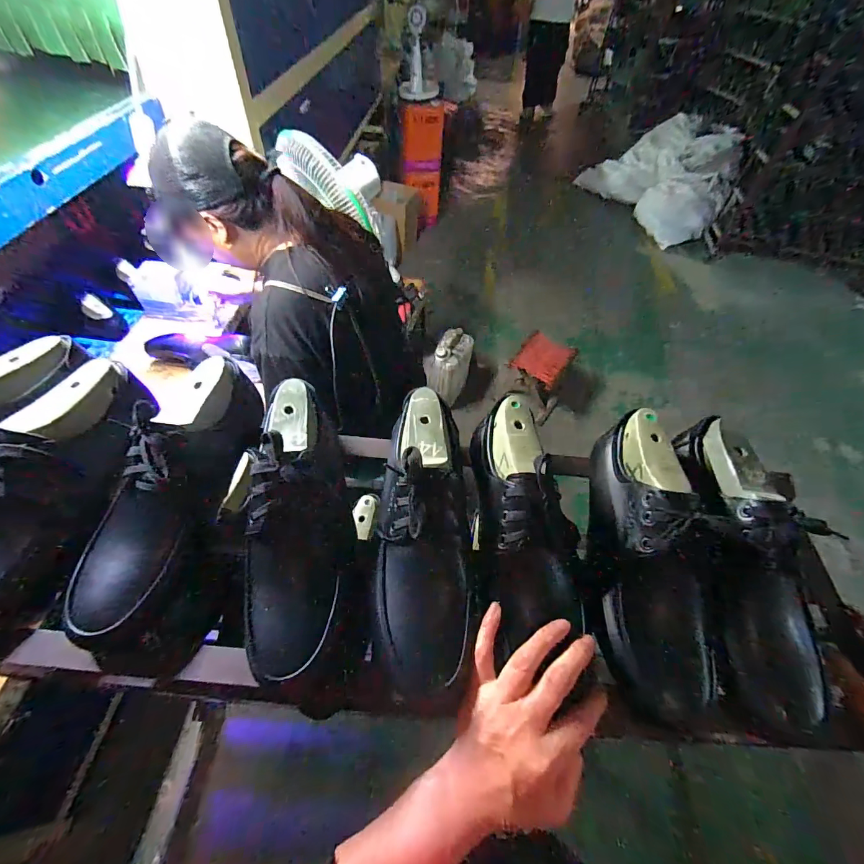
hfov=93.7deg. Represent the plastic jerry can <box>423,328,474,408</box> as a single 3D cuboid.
[{"bbox_3d":[0.069,-0.286,1.743,0.168,0.223,0.281,18,55,9],"label":"plastic jerry can"}]

